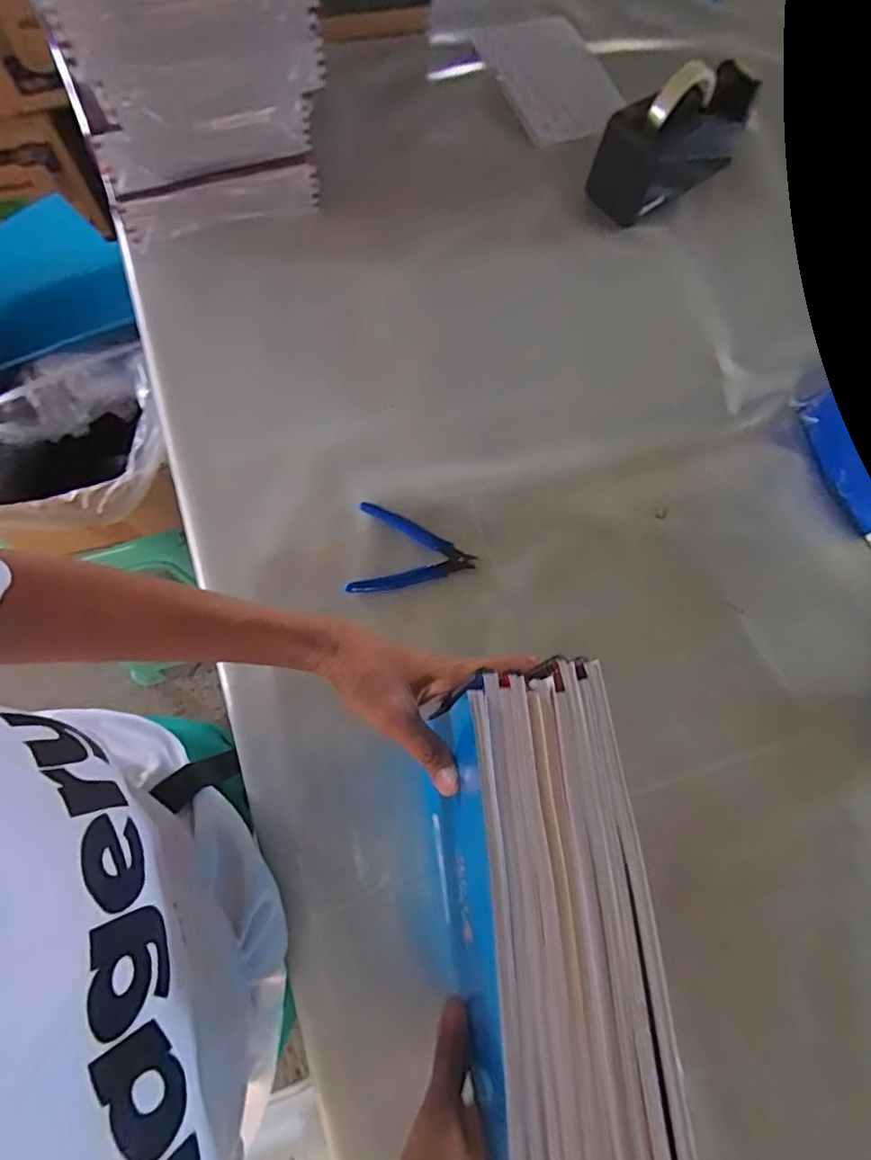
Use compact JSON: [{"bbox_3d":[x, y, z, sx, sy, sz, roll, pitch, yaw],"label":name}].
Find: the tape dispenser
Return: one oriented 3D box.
[{"bbox_3d":[0.268,-0.492,0.645,0.194,0.113,0.071,-32,77,-14],"label":"tape dispenser"}]

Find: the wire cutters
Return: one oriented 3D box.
[{"bbox_3d":[-0.021,-0.021,0.546,0.112,0.006,0.086,11,71,-1],"label":"wire cutters"}]

